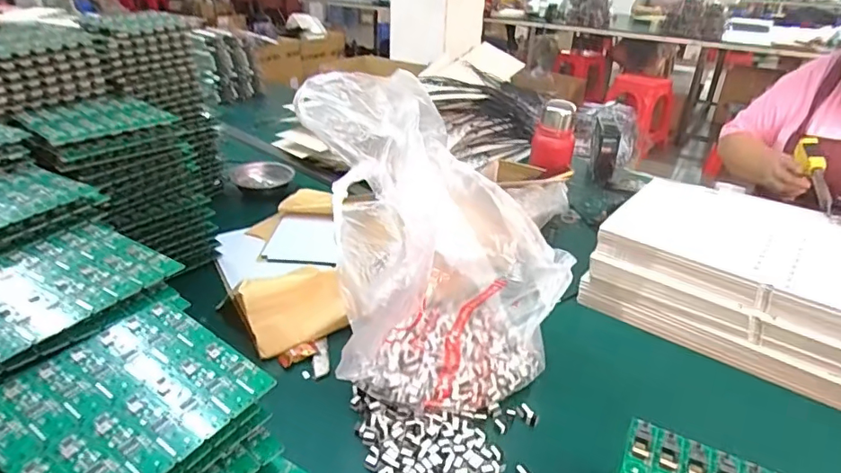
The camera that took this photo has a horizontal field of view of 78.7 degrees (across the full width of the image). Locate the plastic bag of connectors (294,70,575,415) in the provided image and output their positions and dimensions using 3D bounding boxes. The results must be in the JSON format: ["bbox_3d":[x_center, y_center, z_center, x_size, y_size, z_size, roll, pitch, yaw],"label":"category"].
[{"bbox_3d":[0.033,0.007,0.541,0.281,0.327,0.159,-16,34,-29],"label":"plastic bag of connectors"}]

